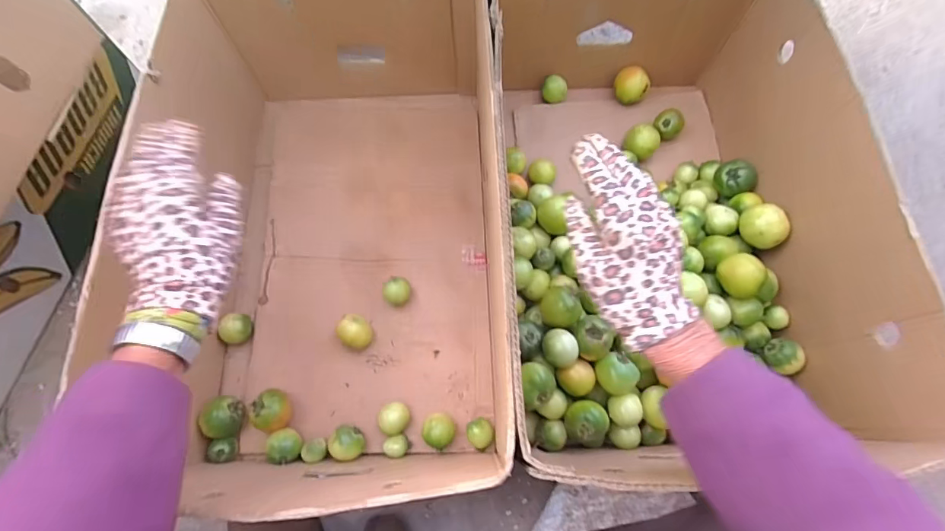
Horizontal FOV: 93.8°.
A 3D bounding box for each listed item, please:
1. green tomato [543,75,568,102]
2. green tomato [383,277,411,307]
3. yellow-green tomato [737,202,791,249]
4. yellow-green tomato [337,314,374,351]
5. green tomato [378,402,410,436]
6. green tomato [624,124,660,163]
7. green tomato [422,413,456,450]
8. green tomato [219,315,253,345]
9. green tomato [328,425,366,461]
[{"bbox_3d":[0.122,-0.260,0.658,0.036,0.034,0.029,14,72,4],"label":"green tomato"},{"bbox_3d":[-0.093,0.035,0.558,0.034,0.028,0.033,0,71,0],"label":"green tomato"},{"bbox_3d":[0.338,-0.046,0.512,0.040,0.041,0.051,-29,74,-10],"label":"yellow-green tomato"},{"bbox_3d":[-0.140,0.082,0.536,0.042,0.029,0.035,36,75,11],"label":"yellow-green tomato"},{"bbox_3d":[-0.087,0.174,0.503,0.033,0.032,0.034,0,71,0],"label":"green tomato"},{"bbox_3d":[0.234,-0.167,0.618,0.047,0.041,0.042,33,74,10],"label":"green tomato"},{"bbox_3d":[-0.037,0.185,0.498,0.035,0.032,0.035,0,71,0],"label":"green tomato"},{"bbox_3d":[-0.287,0.078,0.540,0.028,0.032,0.036,8,71,2],"label":"green tomato"},{"bbox_3d":[-0.138,0.199,0.496,0.038,0.034,0.034,20,72,6],"label":"green tomato"}]

